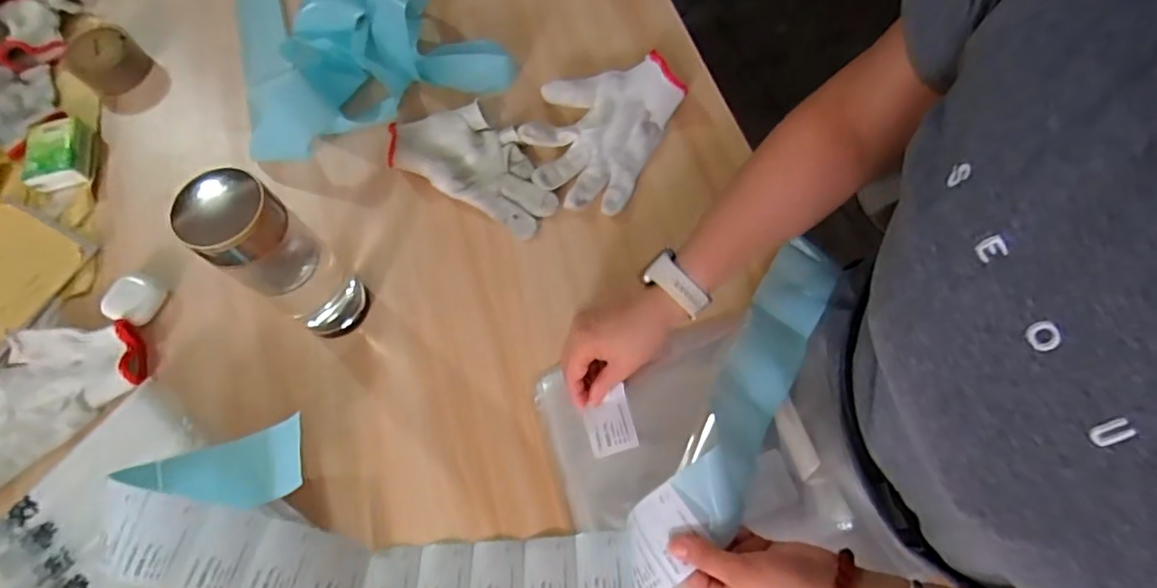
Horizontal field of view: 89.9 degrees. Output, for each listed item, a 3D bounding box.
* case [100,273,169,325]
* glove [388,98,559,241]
[{"bbox_3d":[-0.429,0.005,0.559,0.046,0.018,0.047,21,70,9],"label":"case"},{"bbox_3d":[-0.106,-0.138,0.602,0.188,0.027,0.097,28,71,12],"label":"glove"}]

